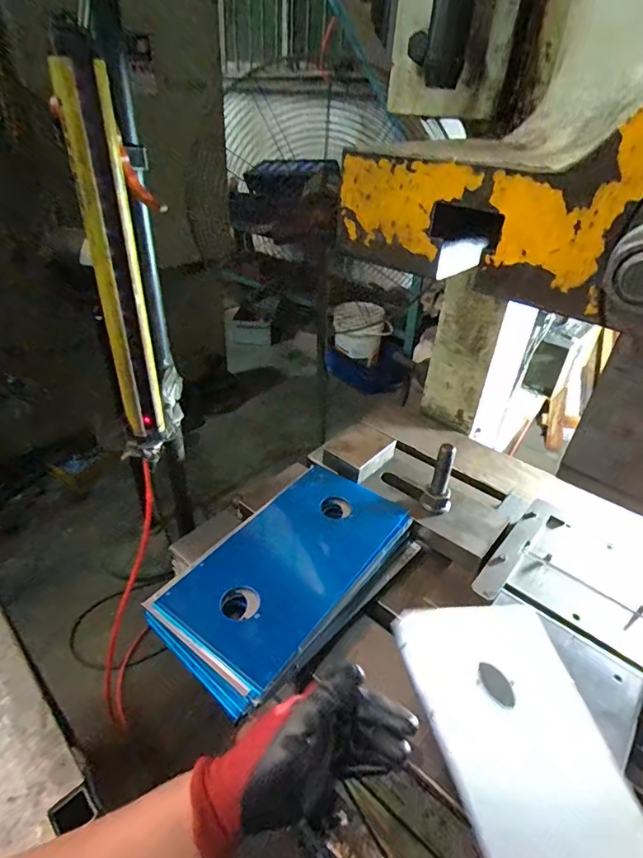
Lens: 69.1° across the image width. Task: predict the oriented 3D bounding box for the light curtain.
[{"bbox_3d":[-0.199,-0.146,0.468,0.048,0.355,0.068,-8,36,-18],"label":"light curtain"}]

